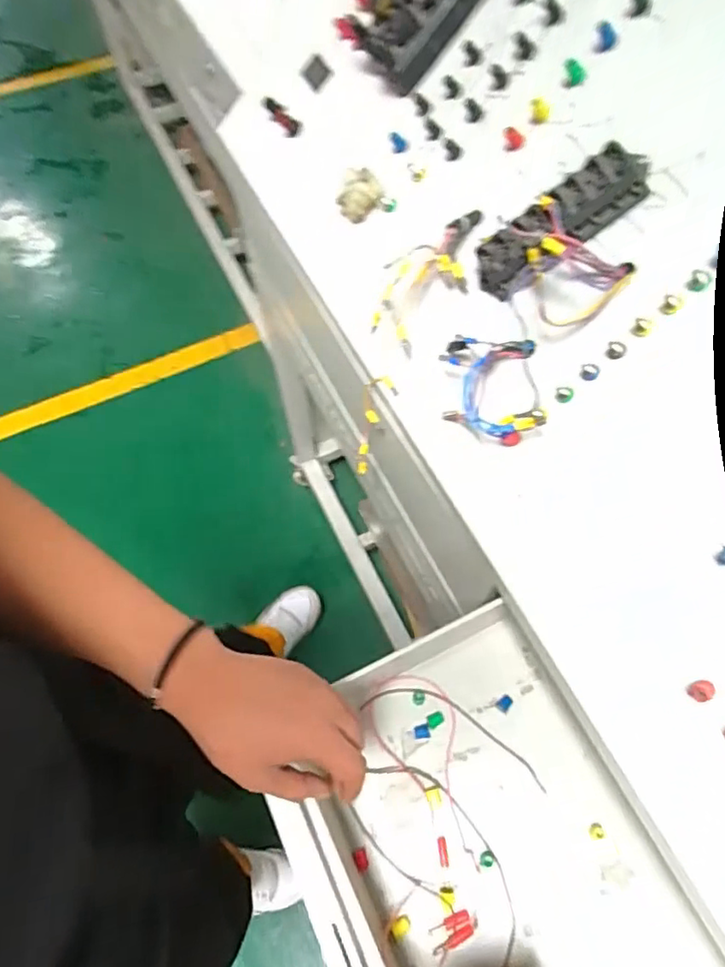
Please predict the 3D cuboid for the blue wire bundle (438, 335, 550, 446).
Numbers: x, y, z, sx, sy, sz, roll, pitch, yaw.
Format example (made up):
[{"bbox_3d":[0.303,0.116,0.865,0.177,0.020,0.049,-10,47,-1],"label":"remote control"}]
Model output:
[{"bbox_3d":[0.108,-0.077,0.495,0.077,0.045,0.090,1,62,2],"label":"blue wire bundle"}]

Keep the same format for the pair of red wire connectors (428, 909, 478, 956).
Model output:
[{"bbox_3d":[0.078,0.382,0.498,0.043,0.010,0.020,-23,64,-11],"label":"pair of red wire connectors"}]

